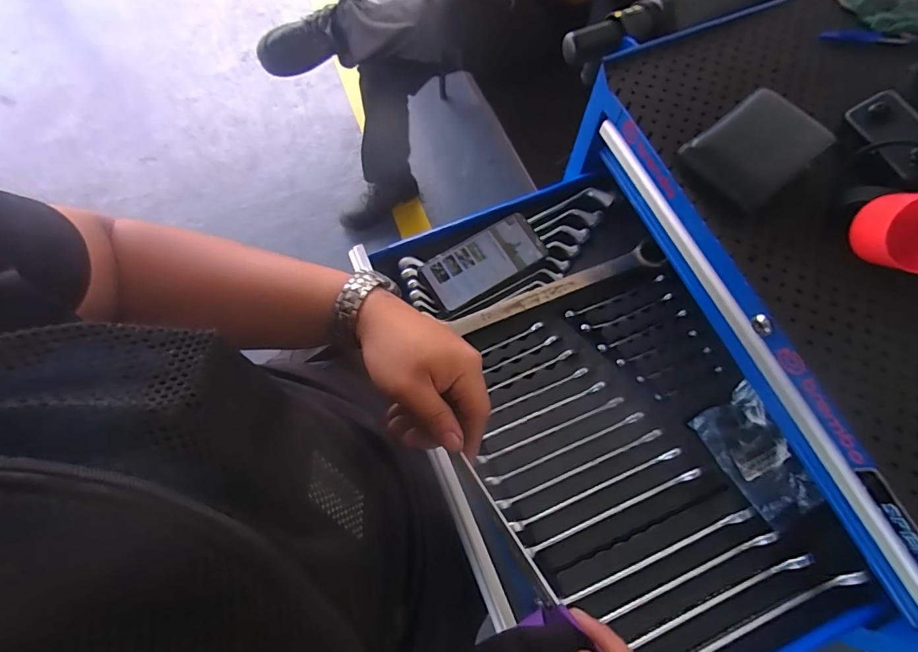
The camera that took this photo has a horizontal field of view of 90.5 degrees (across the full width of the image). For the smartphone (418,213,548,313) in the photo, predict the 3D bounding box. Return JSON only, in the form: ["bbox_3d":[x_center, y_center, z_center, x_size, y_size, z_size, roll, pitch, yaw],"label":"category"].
[{"bbox_3d":[0.035,-0.085,0.600,0.162,0.013,0.074,-30,73,-10],"label":"smartphone"}]

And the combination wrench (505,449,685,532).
[{"bbox_3d":[0.153,0.180,0.502,0.206,0.018,0.010,-21,71,-8],"label":"combination wrench"}]

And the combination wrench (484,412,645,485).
[{"bbox_3d":[0.122,0.140,0.518,0.195,0.017,0.009,-21,71,-7],"label":"combination wrench"}]

